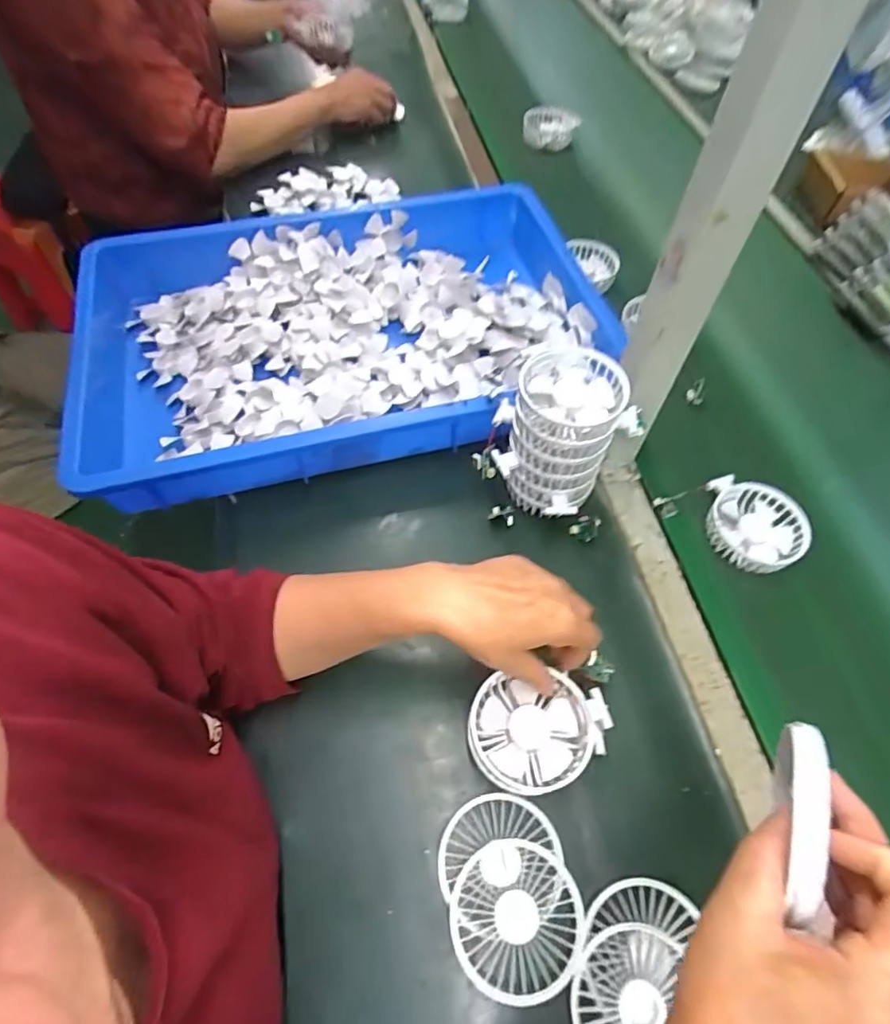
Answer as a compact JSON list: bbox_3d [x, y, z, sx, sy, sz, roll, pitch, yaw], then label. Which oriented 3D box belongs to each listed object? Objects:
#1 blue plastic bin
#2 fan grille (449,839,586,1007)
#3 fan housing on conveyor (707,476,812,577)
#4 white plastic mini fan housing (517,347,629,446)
[{"bbox_3d":[-0.128,-0.216,0.652,0.569,0.094,0.385,-12,59,-11],"label":"blue plastic bin"},{"bbox_3d":[0.050,0.281,0.382,0.088,0.013,0.087,-4,58,-6],"label":"fan grille"},{"bbox_3d":[0.304,0.014,0.543,0.096,0.026,0.089,2,58,-2],"label":"fan housing on conveyor"},{"bbox_3d":[0.110,-0.104,0.478,0.090,0.026,0.092,2,58,-2],"label":"white plastic mini fan housing"}]

